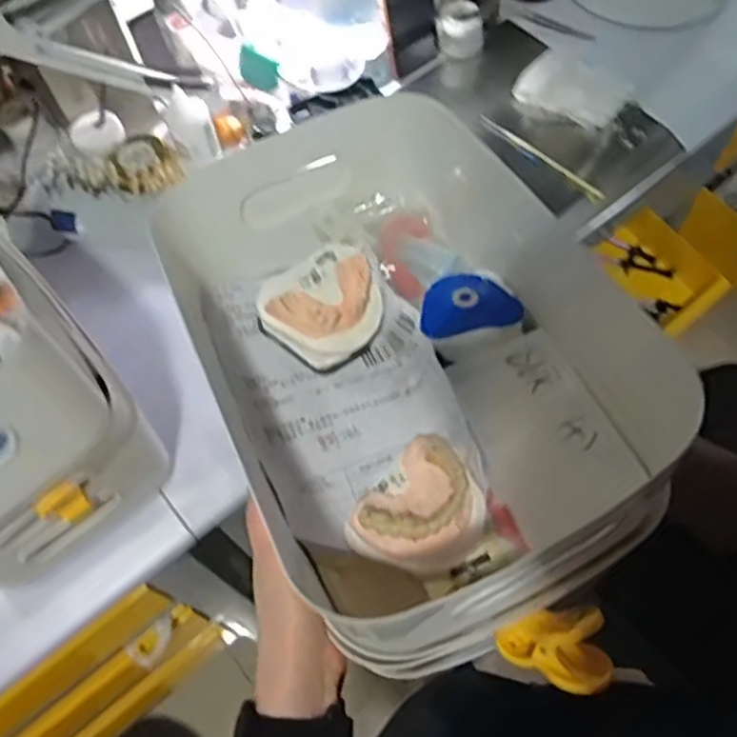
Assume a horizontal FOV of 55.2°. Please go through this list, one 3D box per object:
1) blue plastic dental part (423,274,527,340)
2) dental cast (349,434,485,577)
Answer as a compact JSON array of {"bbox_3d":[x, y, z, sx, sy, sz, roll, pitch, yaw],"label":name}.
[{"bbox_3d":[0.062,-0.044,0.453,0.064,0.014,0.051,-16,64,-5],"label":"blue plastic dental part"},{"bbox_3d":[0.032,0.078,0.392,0.061,0.044,0.075,35,71,18],"label":"dental cast"}]

